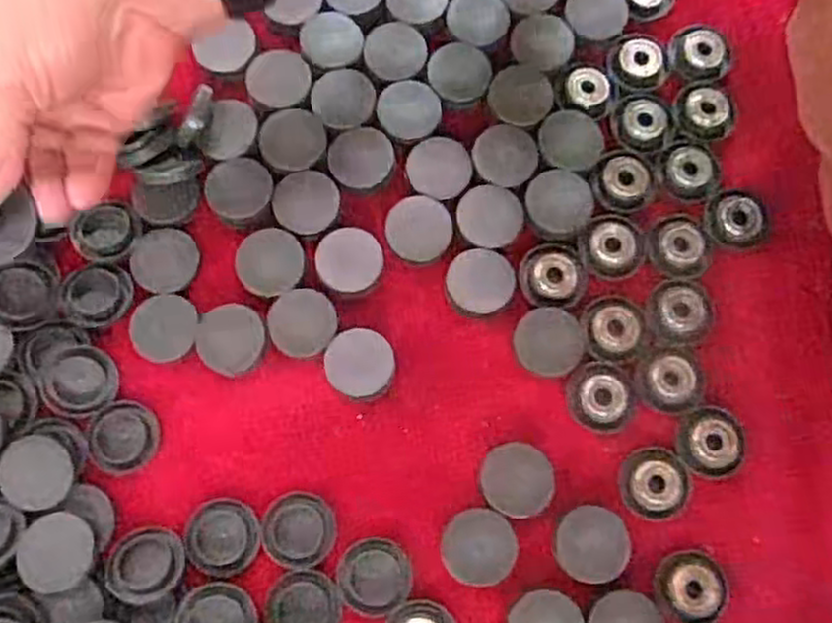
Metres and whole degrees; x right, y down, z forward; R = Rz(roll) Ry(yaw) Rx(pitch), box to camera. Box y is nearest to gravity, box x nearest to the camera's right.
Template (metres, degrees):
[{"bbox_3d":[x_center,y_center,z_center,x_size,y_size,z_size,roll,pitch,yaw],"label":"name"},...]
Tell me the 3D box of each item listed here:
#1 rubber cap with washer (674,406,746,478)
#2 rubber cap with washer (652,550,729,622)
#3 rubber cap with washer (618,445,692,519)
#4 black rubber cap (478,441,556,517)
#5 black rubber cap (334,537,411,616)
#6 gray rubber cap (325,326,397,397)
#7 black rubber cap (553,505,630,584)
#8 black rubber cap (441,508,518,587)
[{"bbox_3d":[0.137,0.060,0.349,0.030,0.004,0.031,0,76,0],"label":"rubber cap with washer"},{"bbox_3d":[0.122,0.124,0.334,0.031,0.007,0.031,-5,76,-2],"label":"rubber cap with washer"},{"bbox_3d":[0.110,0.078,0.345,0.030,0.005,0.031,0,76,0],"label":"rubber cap with washer"},{"bbox_3d":[0.046,0.076,0.342,0.032,0.005,0.032,-7,76,-2],"label":"black rubber cap"},{"bbox_3d":[-0.019,0.118,0.335,0.032,0.004,0.032,0,76,0],"label":"black rubber cap"},{"bbox_3d":[-0.026,0.024,0.353,0.032,0.004,0.031,0,76,0],"label":"gray rubber cap"},{"bbox_3d":[0.078,0.103,0.333,0.032,0.004,0.032,0,76,0],"label":"black rubber cap"},{"bbox_3d":[0.028,0.104,0.334,0.032,0.004,0.031,0,76,0],"label":"black rubber cap"}]

